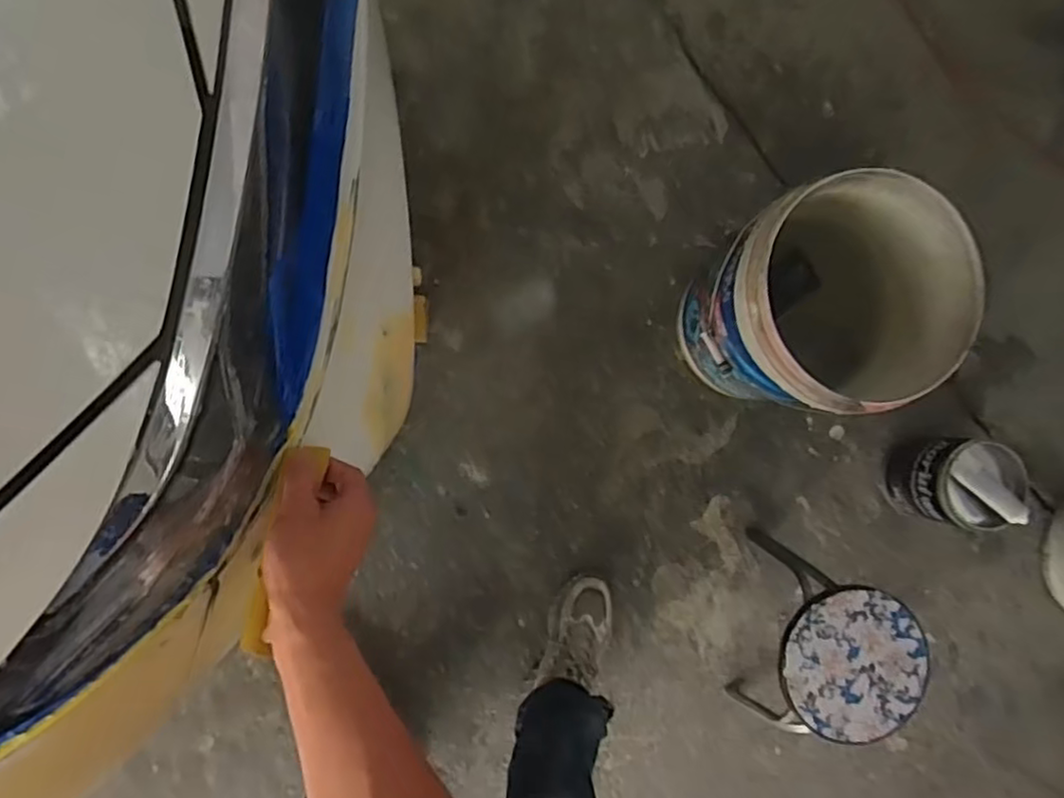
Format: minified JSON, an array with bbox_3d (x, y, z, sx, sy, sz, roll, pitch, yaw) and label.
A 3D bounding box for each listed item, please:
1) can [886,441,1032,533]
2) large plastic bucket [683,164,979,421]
[{"bbox_3d":[0.749,0.145,1.162,0.156,0.172,0.147,0,90,-6],"label":"can"},{"bbox_3d":[0.420,-0.139,1.008,0.305,0.340,0.305,0,91,-7],"label":"large plastic bucket"}]

